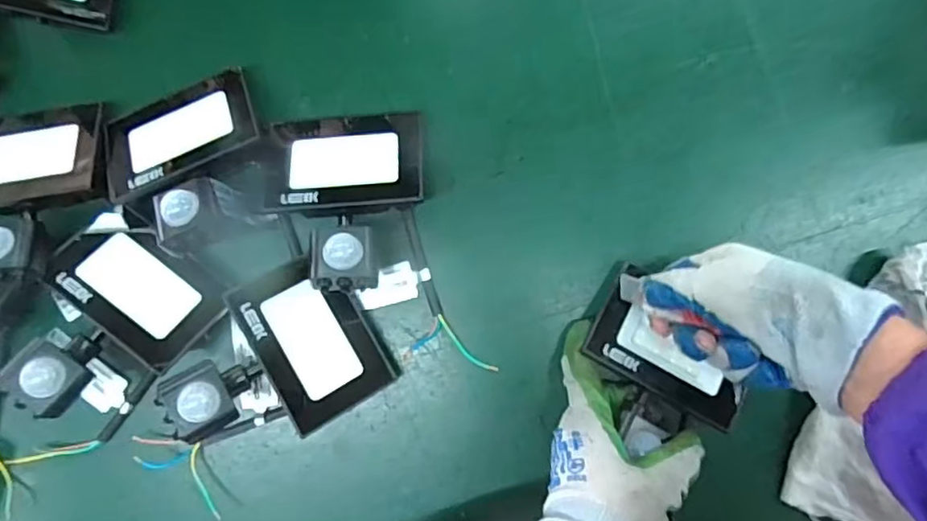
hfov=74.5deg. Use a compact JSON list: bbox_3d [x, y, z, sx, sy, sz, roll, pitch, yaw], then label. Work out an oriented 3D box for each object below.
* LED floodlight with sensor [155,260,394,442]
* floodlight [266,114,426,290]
[{"bbox_3d":[-0.124,0.065,0.404,0.119,0.075,0.106,-27,87,0],"label":"LED floodlight with sensor"},{"bbox_3d":[-0.082,-0.043,0.410,0.113,0.079,0.127,-4,87,1],"label":"floodlight"}]

